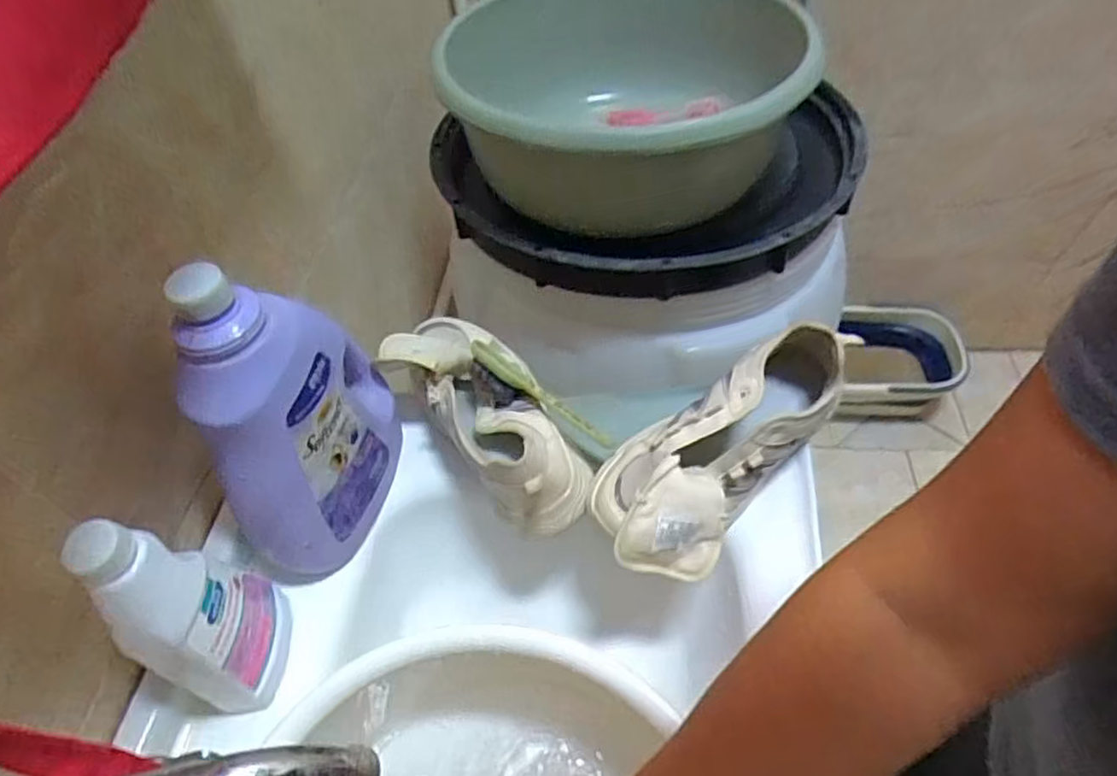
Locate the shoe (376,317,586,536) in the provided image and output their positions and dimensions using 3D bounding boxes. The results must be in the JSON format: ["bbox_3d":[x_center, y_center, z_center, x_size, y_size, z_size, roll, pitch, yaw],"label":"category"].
[{"bbox_3d":[-0.057,0.014,0.599,0.108,0.080,0.244,-33,55,-19],"label":"shoe"}]

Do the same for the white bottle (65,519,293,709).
[{"bbox_3d":[-0.240,0.131,0.448,0.045,0.206,0.099,-8,51,0],"label":"white bottle"}]

